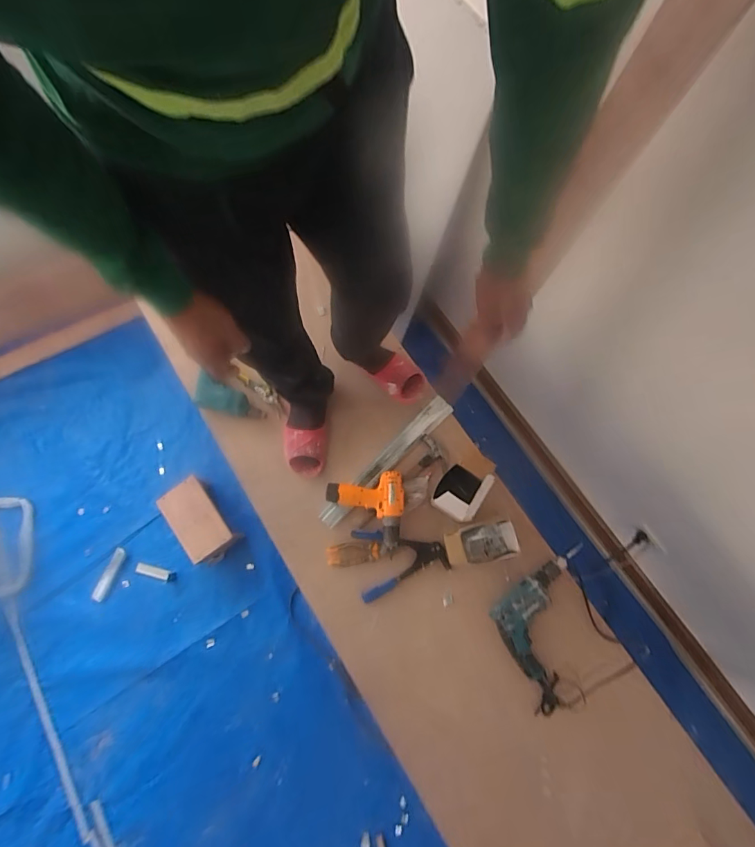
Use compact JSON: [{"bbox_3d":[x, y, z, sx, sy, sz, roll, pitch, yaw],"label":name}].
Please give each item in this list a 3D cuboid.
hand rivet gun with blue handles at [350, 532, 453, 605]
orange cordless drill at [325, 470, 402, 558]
[{"bbox_3d":[0.062,0.349,1.117,0.229,0.033,0.173,-8,73,-4],"label":"hand rivet gun with blue handles"},{"bbox_3d":[-0.023,0.238,1.129,0.198,0.060,0.203,-9,75,-2],"label":"orange cordless drill"}]

